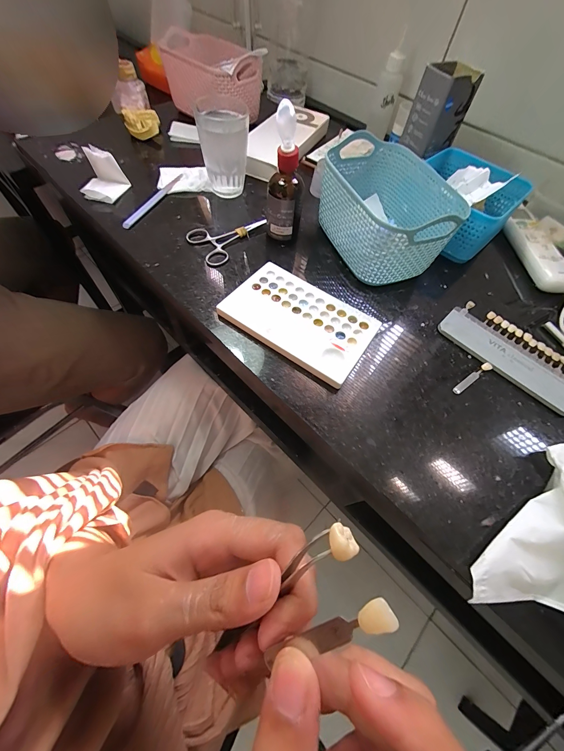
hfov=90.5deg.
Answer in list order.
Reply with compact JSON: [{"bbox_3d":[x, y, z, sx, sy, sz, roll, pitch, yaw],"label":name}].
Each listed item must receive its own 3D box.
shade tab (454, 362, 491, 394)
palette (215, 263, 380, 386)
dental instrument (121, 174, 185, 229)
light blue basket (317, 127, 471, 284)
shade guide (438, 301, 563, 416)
[{"bbox_3d":[0.198,0.003,0.290,0.057,0.004,0.009,-29,67,-19],"label":"shade tab"},{"bbox_3d":[0.018,-0.061,0.304,0.153,0.013,0.096,33,64,13],"label":"palette"},{"bbox_3d":[-0.182,-0.258,0.405,0.012,0.012,0.143,20,62,7],"label":"dental instrument"},{"bbox_3d":[0.115,-0.196,0.343,0.109,0.091,0.170,-10,62,-10],"label":"light blue basket"},{"bbox_3d":[0.253,-0.027,0.308,0.070,0.005,0.146,-40,71,-22],"label":"shade guide"}]

